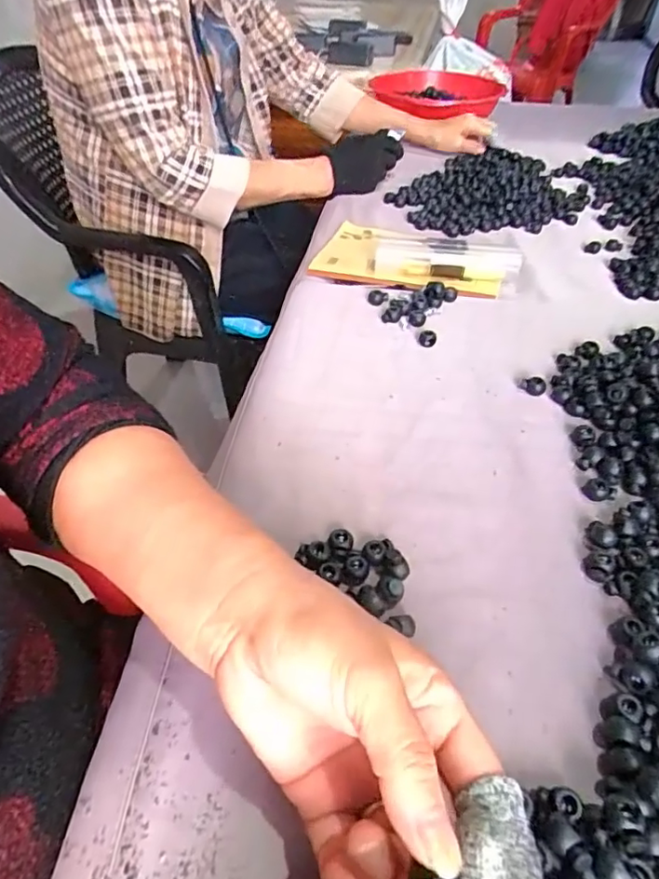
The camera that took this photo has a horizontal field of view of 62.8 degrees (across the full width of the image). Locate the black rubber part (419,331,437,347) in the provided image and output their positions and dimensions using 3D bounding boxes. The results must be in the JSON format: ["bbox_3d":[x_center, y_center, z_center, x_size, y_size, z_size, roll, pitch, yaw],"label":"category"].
[{"bbox_3d":[0.089,-0.091,0.488,0.014,0.012,0.013,8,45,8],"label":"black rubber part"}]

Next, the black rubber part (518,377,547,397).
[{"bbox_3d":[0.167,-0.045,0.445,0.021,0.011,0.011,29,52,26],"label":"black rubber part"}]

